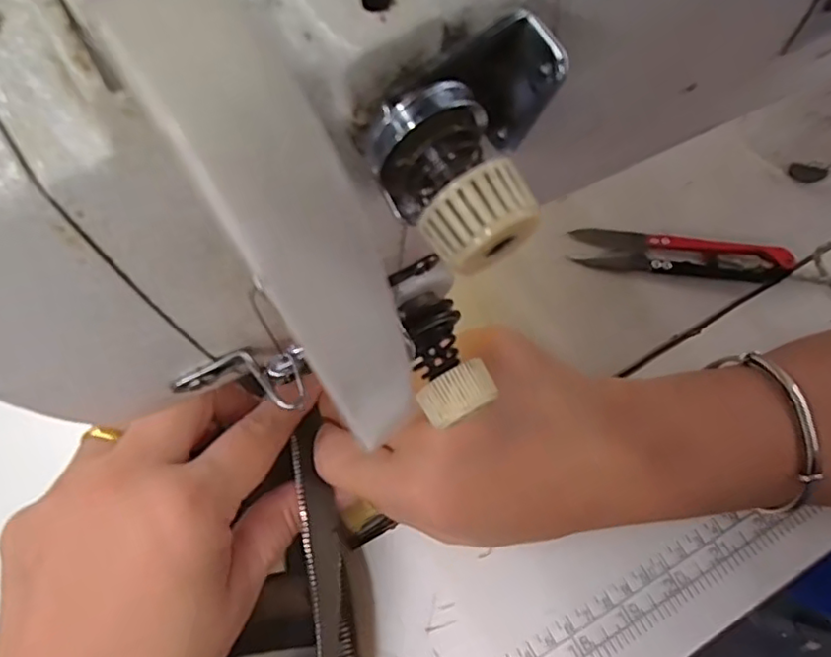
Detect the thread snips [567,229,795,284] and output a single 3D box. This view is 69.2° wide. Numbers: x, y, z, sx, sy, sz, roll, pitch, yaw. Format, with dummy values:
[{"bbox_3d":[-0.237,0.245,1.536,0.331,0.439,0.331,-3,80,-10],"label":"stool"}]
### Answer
[{"bbox_3d":[0.132,-0.037,0.303,0.103,0.010,0.021,7,73,0],"label":"thread snips"}]

